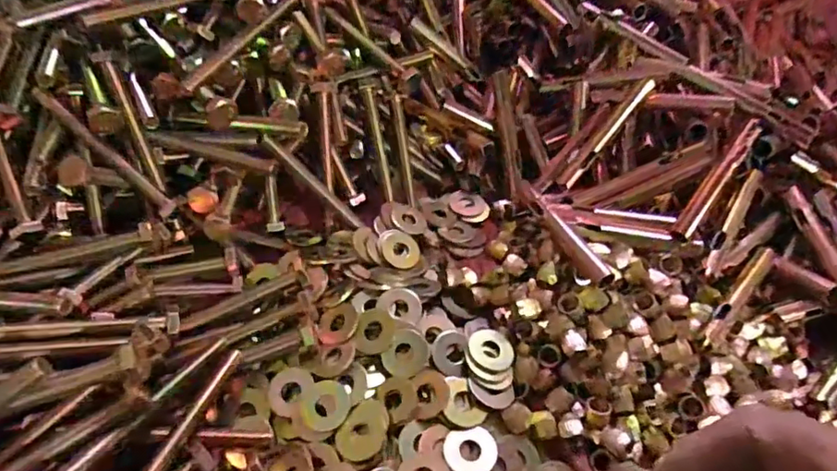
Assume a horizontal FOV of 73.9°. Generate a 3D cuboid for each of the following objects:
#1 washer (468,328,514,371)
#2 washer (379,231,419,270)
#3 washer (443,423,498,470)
[{"bbox_3d":[0.038,0.059,0.291,0.023,0.004,0.022,-2,50,-4],"label":"washer"},{"bbox_3d":[-0.012,0.008,0.341,0.024,0.004,0.027,-18,67,-31],"label":"washer"},{"bbox_3d":[0.025,0.101,0.261,0.025,0.004,0.022,-8,51,-9],"label":"washer"}]

